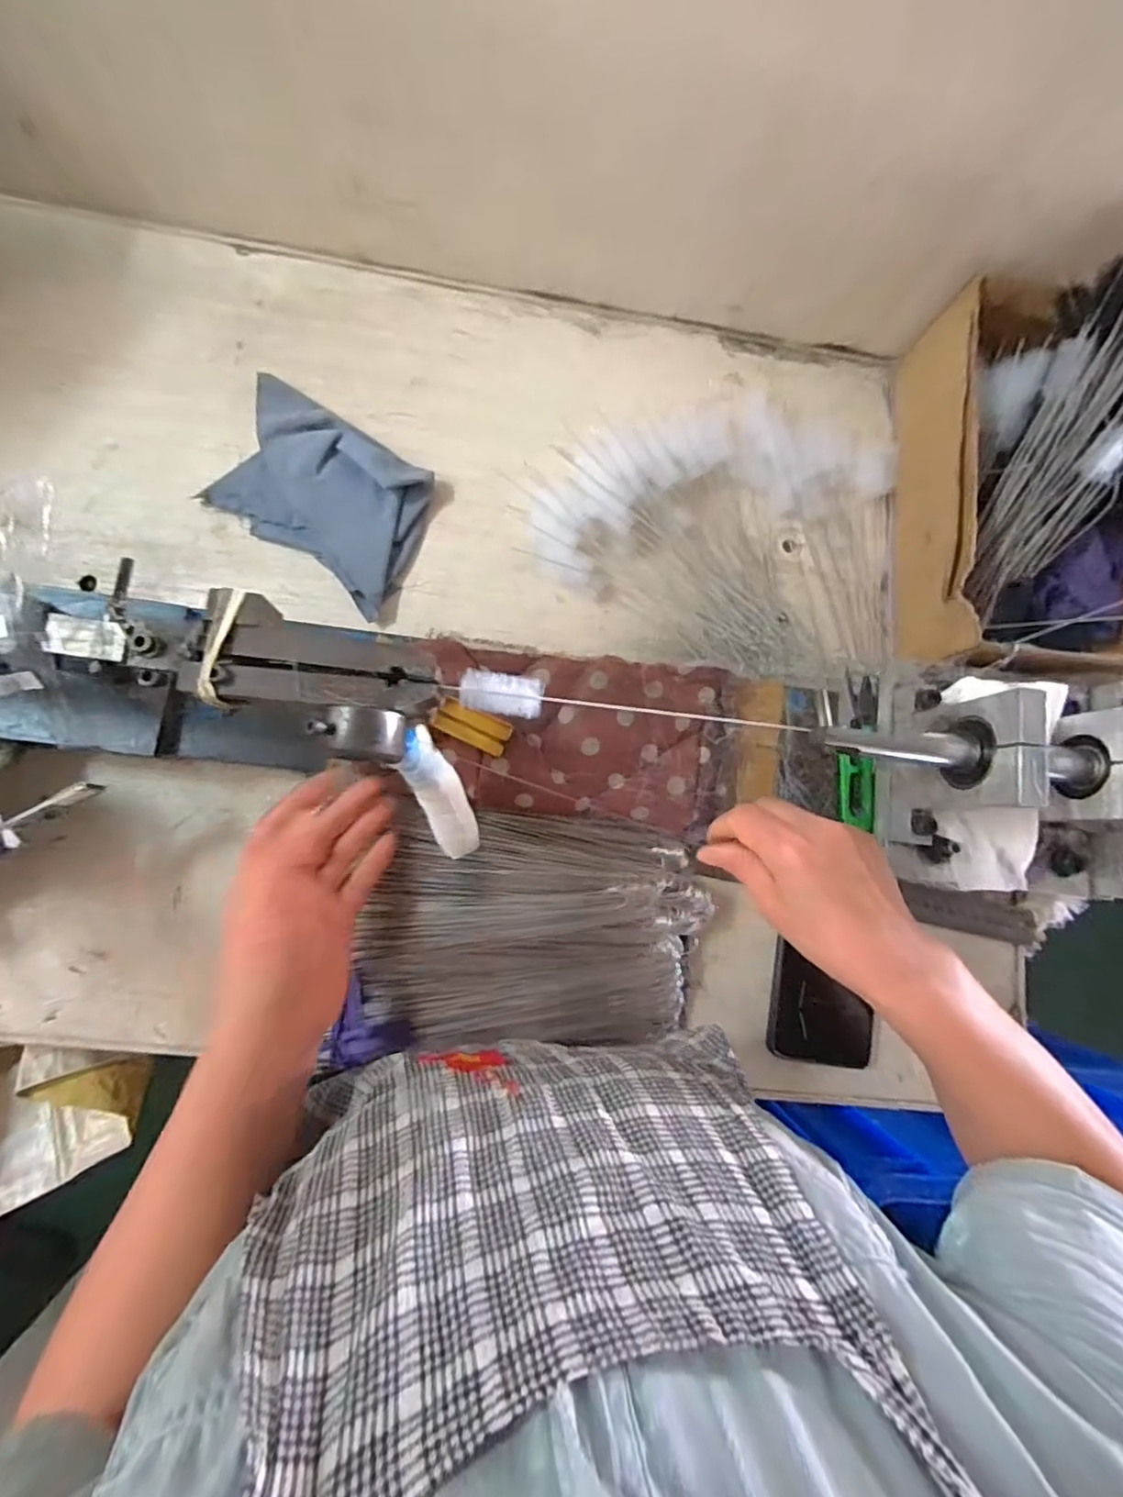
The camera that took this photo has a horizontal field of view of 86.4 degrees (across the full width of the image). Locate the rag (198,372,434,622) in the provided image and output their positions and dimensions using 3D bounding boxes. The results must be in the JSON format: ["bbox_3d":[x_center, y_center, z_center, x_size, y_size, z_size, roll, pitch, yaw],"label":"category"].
[{"bbox_3d":[-0.177,-0.189,0.445,0.154,0.027,0.112,31,81,-2],"label":"rag"}]

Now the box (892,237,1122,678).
[{"bbox_3d":[0.368,-0.198,0.442,0.198,0.149,0.281,1,83,-7],"label":"box"}]

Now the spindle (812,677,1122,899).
[{"bbox_3d":[0.334,0.021,0.359,0.262,0.120,0.140,-1,83,-7],"label":"spindle"}]

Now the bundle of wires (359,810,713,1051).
[{"bbox_3d":[-0.017,0.127,0.408,0.223,0.034,0.154,4,90,-5],"label":"bundle of wires"}]

